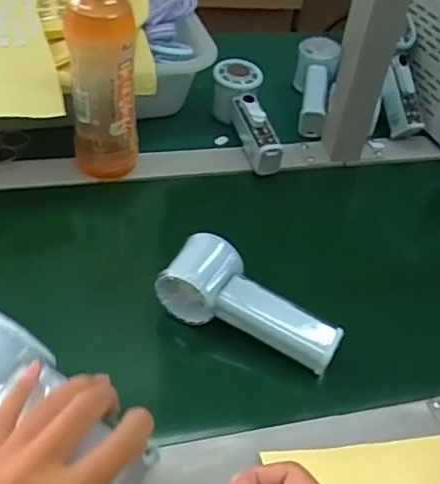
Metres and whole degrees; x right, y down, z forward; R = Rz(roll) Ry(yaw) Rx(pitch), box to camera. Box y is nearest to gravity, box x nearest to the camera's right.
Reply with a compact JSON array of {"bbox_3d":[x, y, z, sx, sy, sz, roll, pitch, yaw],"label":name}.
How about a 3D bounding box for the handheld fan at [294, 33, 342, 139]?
[{"bbox_3d":[0.117,-0.202,0.750,0.049,0.057,0.156,11,44,4],"label":"handheld fan"}]

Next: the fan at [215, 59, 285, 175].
[{"bbox_3d":[0.034,-0.144,0.691,0.053,0.059,0.159,-11,63,-18],"label":"fan"}]

